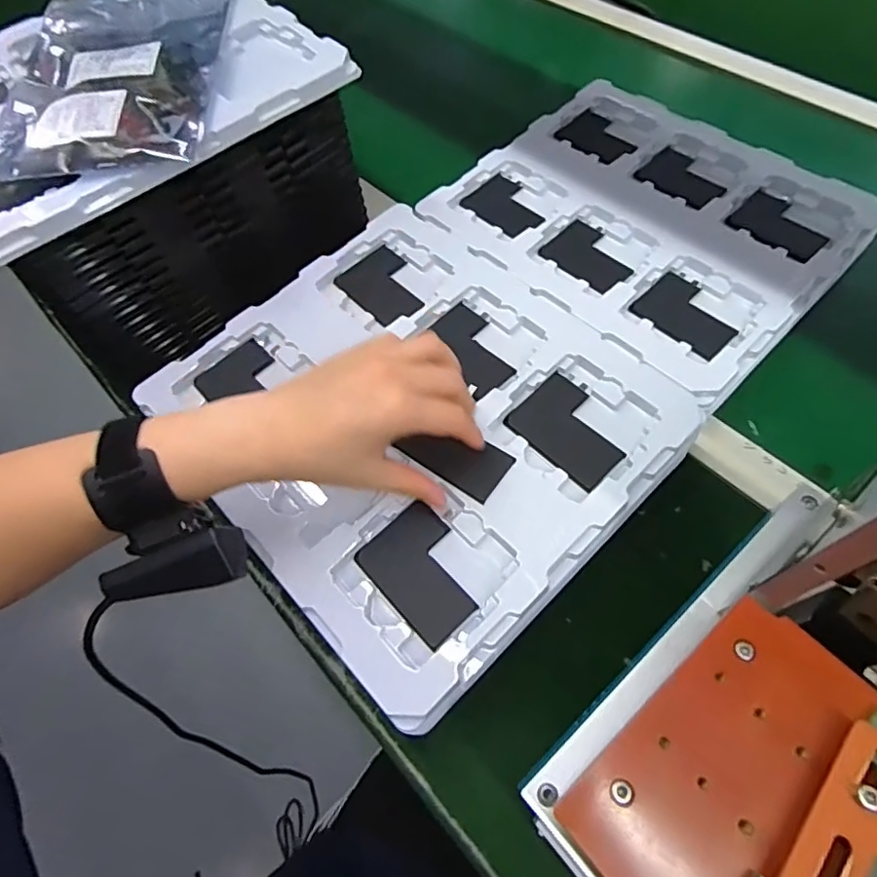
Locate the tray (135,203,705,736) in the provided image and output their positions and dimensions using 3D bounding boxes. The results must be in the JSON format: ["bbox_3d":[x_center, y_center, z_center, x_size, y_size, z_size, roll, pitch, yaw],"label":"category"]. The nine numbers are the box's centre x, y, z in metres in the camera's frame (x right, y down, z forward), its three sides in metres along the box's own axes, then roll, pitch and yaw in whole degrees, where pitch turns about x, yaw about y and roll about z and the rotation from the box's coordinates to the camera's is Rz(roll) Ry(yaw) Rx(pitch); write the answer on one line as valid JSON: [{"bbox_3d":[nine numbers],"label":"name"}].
[{"bbox_3d":[-0.023,-0.028,0.398,0.279,0.022,0.319,-41,66,-15],"label":"tray"}]

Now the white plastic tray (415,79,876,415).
[{"bbox_3d":[0.190,-0.205,0.511,0.315,0.022,0.281,40,72,23],"label":"white plastic tray"}]

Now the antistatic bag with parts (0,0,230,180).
[{"bbox_3d":[-0.255,-0.291,0.451,0.160,0.046,0.266,-4,58,-1],"label":"antistatic bag with parts"}]

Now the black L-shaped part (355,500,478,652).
[{"bbox_3d":[-0.008,0.083,0.349,0.057,0.005,0.077,-41,65,-15],"label":"black L-shaped part"}]

